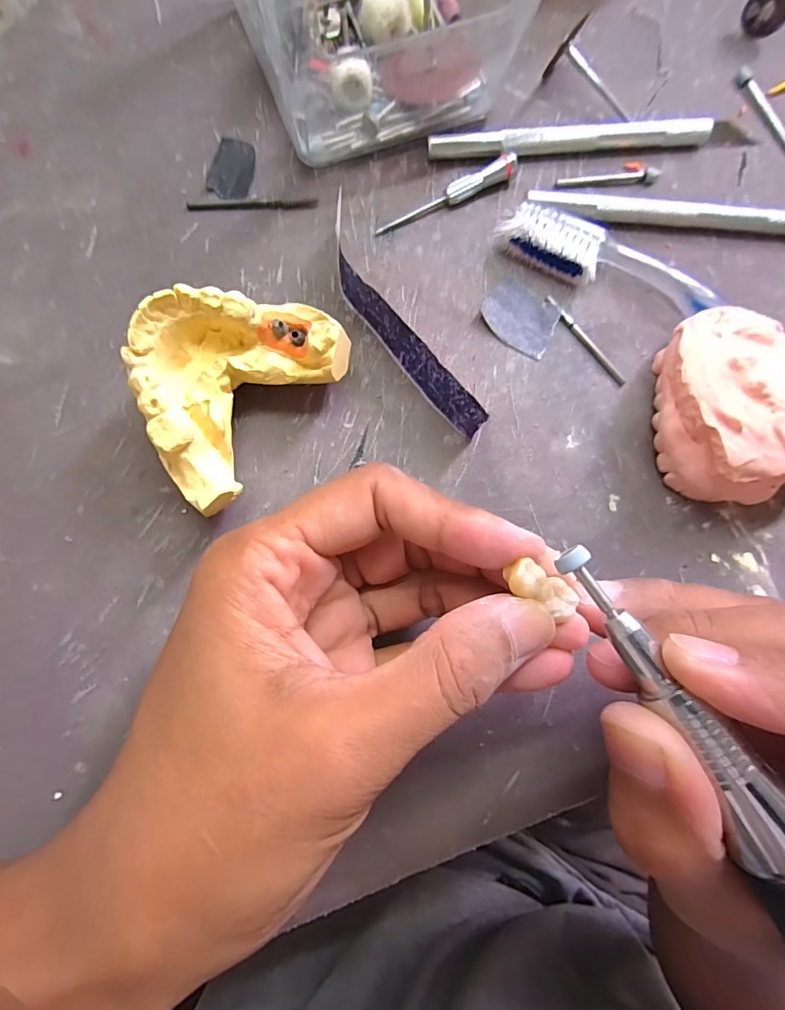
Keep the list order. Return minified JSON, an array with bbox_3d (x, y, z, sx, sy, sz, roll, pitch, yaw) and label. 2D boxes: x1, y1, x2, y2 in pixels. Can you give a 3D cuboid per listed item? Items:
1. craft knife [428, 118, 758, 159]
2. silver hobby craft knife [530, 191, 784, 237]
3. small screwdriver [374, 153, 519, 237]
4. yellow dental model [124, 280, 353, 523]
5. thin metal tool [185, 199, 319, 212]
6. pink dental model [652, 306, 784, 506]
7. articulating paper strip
[{"bbox_3d":[0.082,-0.146,0.189,0.135,0.009,0.007,-7,84,-4],"label":"craft knife"},{"bbox_3d":[0.121,-0.114,0.187,0.135,0.008,0.008,1,83,-3],"label":"silver hobby craft knife"},{"bbox_3d":[0.021,-0.119,0.182,0.059,0.009,0.006,-26,85,-6],"label":"small screwdriver"},{"bbox_3d":[-0.053,-0.038,0.153,0.051,0.034,0.069,35,83,1],"label":"yellow dental model"},{"bbox_3d":[-0.053,-0.115,0.179,0.048,0.004,0.004,-4,83,-4],"label":"thin metal tool"},{"bbox_3d":[0.117,-0.032,0.163,0.047,0.033,0.064,-33,86,-6],"label":"pink dental model"},{"bbox_3d":[0.002,-0.069,0.170,0.019,0.016,0.100,-37,87,-7],"label":"articulating paper strip"}]

